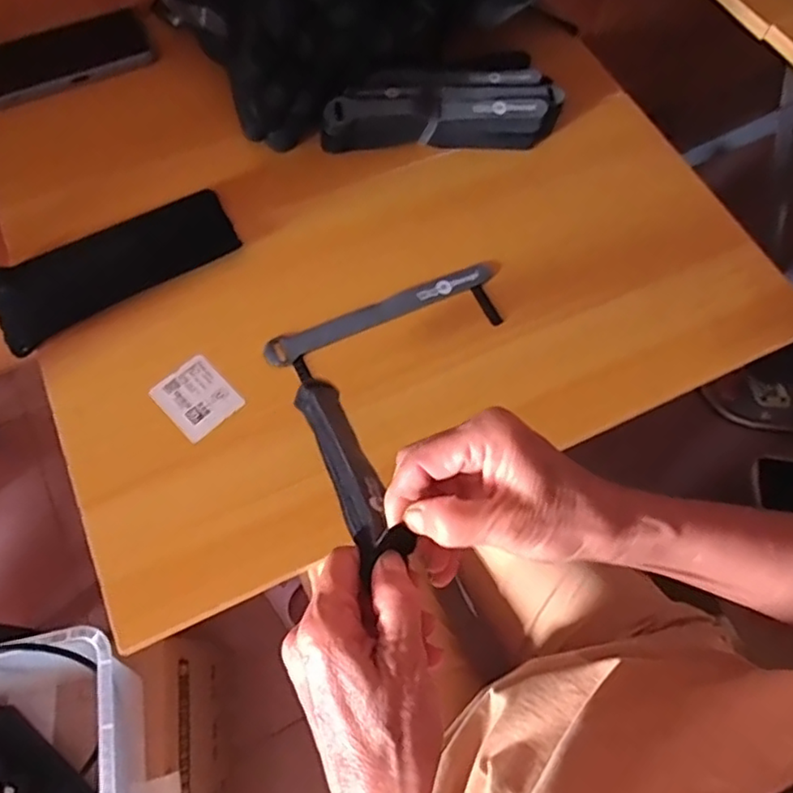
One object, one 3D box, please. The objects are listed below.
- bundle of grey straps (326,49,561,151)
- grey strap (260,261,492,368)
[{"bbox_3d":[0.040,-0.266,0.579,0.214,0.040,0.073,-11,68,-7],"label":"bundle of grey straps"},{"bbox_3d":[-0.013,-0.070,0.514,0.197,0.008,0.027,-24,70,-12],"label":"grey strap"}]

